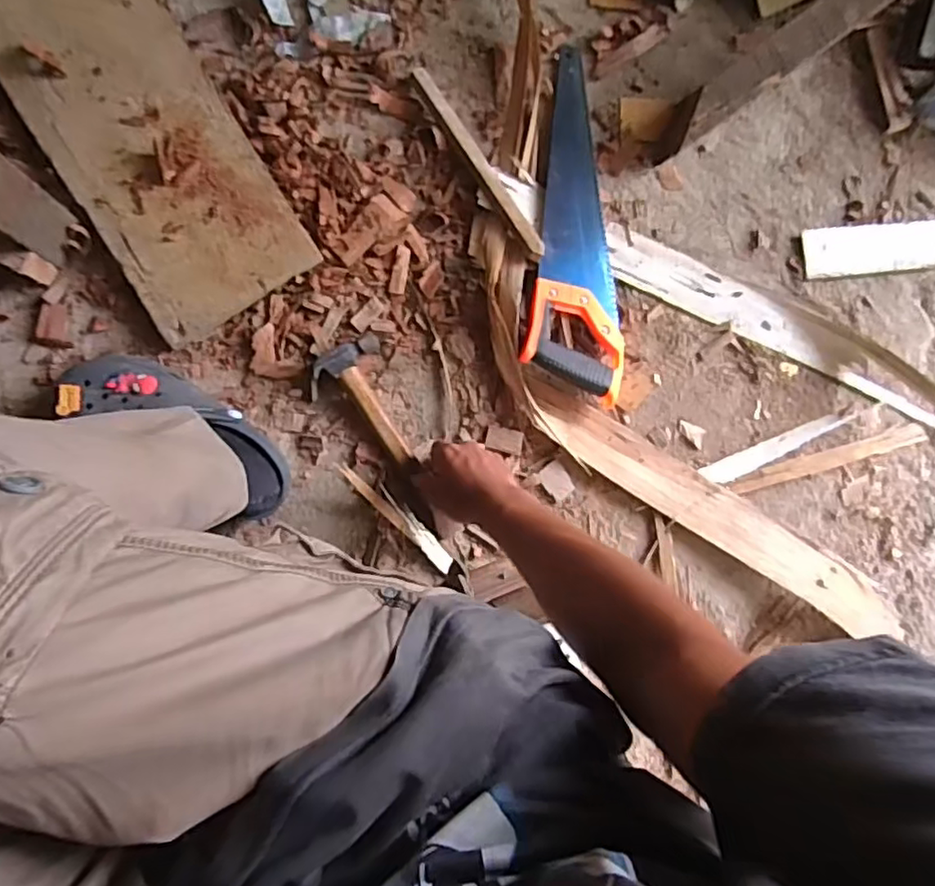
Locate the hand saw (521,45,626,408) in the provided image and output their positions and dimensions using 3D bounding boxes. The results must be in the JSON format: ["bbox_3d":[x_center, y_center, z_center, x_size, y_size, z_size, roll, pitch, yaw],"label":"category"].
[{"bbox_3d":[0.143,-0.265,0.758,0.124,0.036,0.423,7,85,-7],"label":"hand saw"}]

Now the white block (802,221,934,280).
[{"bbox_3d":[0.521,-0.245,0.816,0.187,0.017,0.061,-5,86,-8],"label":"white block"}]

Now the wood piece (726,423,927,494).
[{"bbox_3d":[0.458,0.017,0.801,0.290,0.010,0.024,-14,88,-8],"label":"wood piece"}]

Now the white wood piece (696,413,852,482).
[{"bbox_3d":[0.380,0.005,0.781,0.198,0.012,0.025,-22,89,-8],"label":"white wood piece"}]

